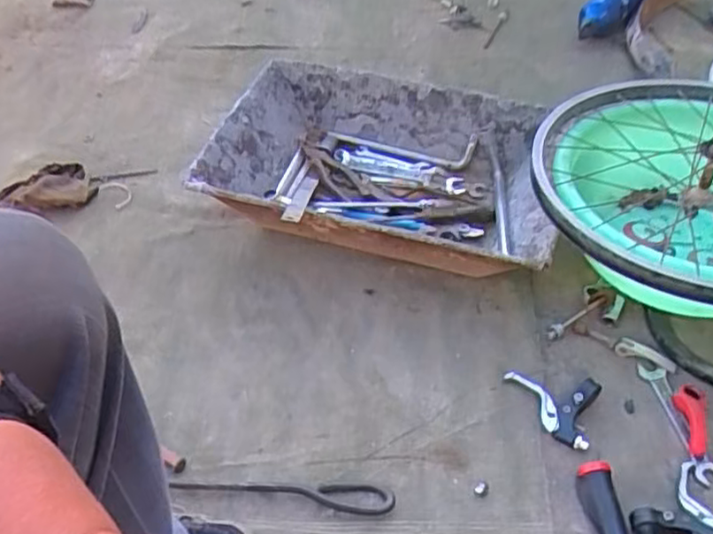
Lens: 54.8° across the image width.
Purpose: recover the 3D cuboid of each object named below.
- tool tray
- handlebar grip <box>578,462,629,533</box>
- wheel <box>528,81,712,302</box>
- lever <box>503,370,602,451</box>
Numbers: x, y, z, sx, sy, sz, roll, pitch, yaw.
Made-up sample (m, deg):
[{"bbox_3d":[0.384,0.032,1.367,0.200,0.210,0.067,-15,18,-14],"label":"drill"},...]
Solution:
[{"bbox_3d":[0.039,-0.128,0.999,0.487,0.134,0.301,13,50,15],"label":"tool tray"},{"bbox_3d":[0.253,0.252,0.695,0.034,0.033,0.102,-8,48,-4],"label":"handlebar grip"},{"bbox_3d":[0.404,-0.100,0.797,0.384,0.102,0.355,-2,48,2],"label":"wheel"},{"bbox_3d":[0.216,0.151,0.778,0.102,0.032,0.077,15,51,16],"label":"lever"}]

